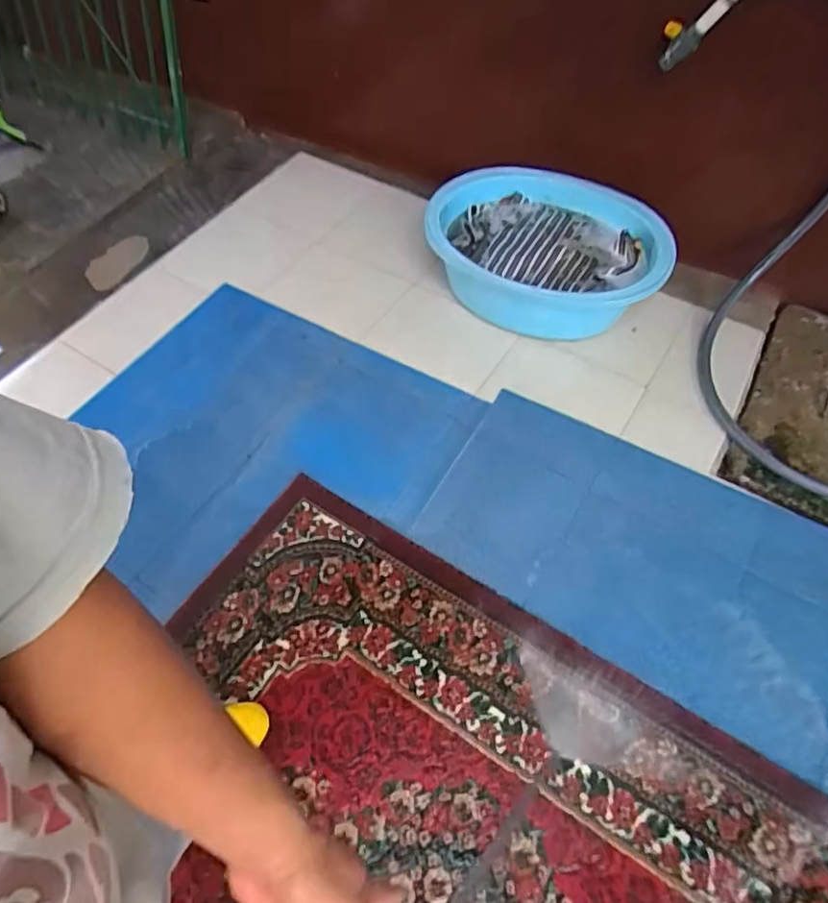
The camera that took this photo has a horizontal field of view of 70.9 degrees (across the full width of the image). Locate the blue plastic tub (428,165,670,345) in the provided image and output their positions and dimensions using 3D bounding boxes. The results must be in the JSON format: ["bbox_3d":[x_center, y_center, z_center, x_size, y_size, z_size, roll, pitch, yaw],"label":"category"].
[{"bbox_3d":[0.379,-0.570,1.679,0.680,0.276,0.433,14,60,10],"label":"blue plastic tub"}]

